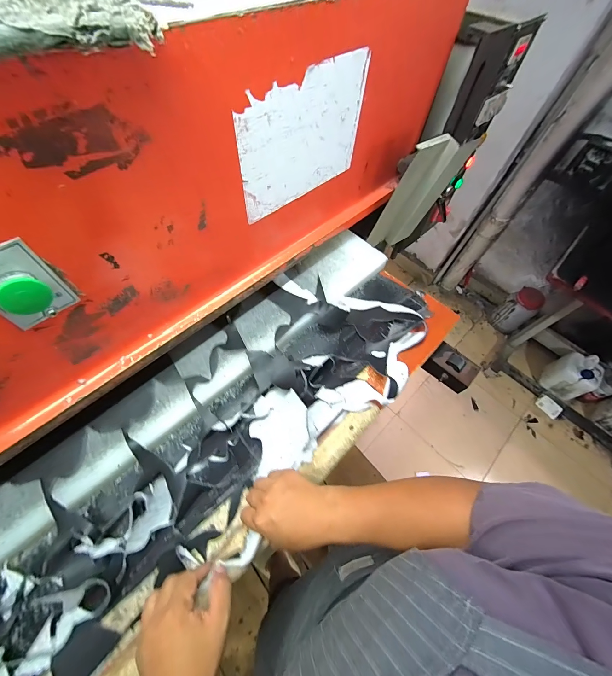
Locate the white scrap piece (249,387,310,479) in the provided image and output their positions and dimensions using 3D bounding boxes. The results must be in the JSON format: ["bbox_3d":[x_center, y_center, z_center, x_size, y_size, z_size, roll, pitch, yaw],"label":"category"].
[{"bbox_3d":[-0.043,0.145,0.472,0.097,0.017,0.131,-16,56,18],"label":"white scrap piece"}]

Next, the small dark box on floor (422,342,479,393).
[{"bbox_3d":[0.327,0.068,0.640,0.104,0.052,0.066,41,67,19],"label":"small dark box on floor"}]

